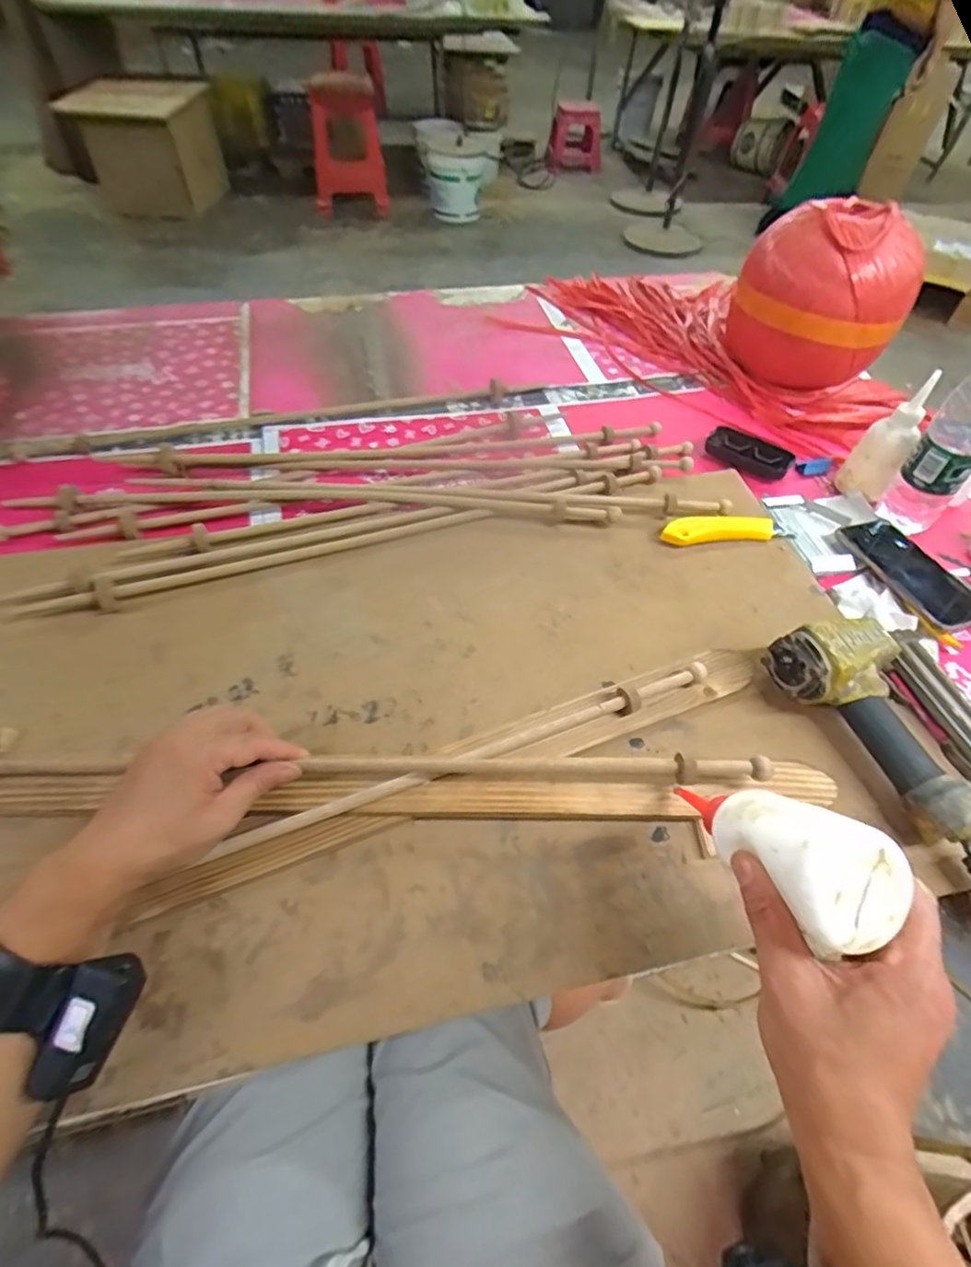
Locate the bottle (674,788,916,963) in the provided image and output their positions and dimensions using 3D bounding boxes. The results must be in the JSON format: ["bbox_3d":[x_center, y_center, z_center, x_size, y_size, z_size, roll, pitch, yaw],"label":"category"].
[{"bbox_3d":[0.161,0.115,0.321,0.054,0.046,0.114,-27,25,-18],"label":"bottle"}]

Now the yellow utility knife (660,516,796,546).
[{"bbox_3d":[0.279,-0.120,0.667,0.156,0.017,0.032,-3,53,-5],"label":"yellow utility knife"}]

